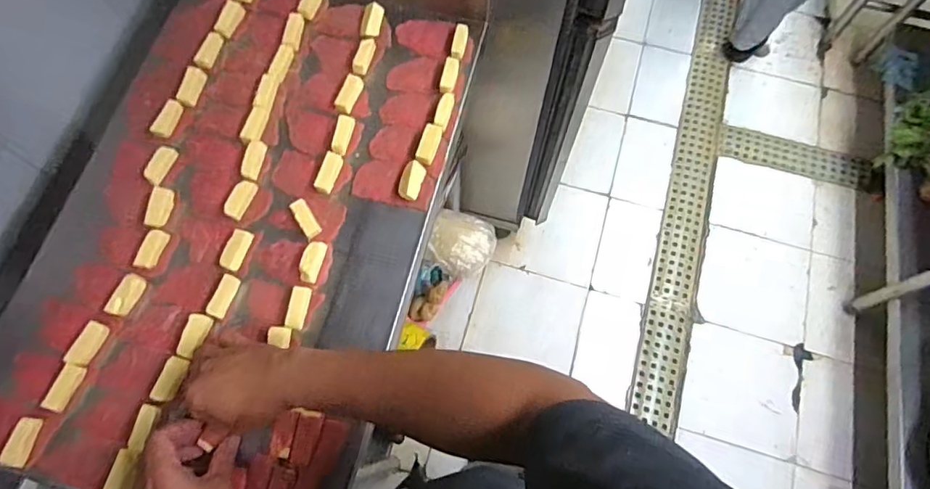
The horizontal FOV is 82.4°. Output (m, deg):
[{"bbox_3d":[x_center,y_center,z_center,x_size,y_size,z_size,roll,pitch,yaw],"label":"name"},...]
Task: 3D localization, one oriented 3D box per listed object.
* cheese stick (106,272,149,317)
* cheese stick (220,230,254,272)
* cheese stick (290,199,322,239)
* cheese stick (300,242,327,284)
[{"bbox_3d":[-0.381,0.057,0.598,0.023,0.013,0.049,24,71,9],"label":"cheese stick"},{"bbox_3d":[-0.266,0.006,0.617,0.026,0.007,0.047,16,70,6],"label":"cheese stick"},{"bbox_3d":[-0.187,-0.031,0.623,0.020,0.013,0.053,-33,73,-11],"label":"cheese stick"},{"bbox_3d":[-0.174,0.019,0.605,0.021,0.012,0.047,12,70,5],"label":"cheese stick"}]

